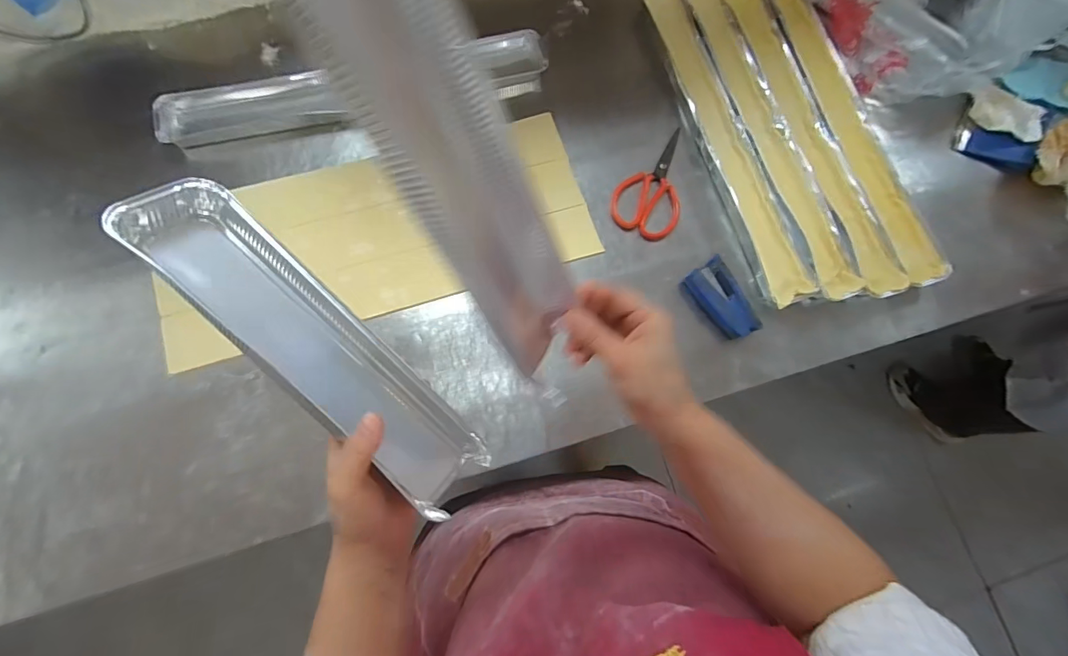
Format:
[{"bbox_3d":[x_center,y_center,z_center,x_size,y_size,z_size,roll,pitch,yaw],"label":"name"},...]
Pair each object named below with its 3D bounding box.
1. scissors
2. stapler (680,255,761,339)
[{"bbox_3d":[0.189,-0.226,0.691,0.099,0.015,0.186,26,76,2],"label":"scissors"},{"bbox_3d":[0.267,-0.039,0.645,0.054,0.038,0.114,-33,80,-11],"label":"stapler"}]

